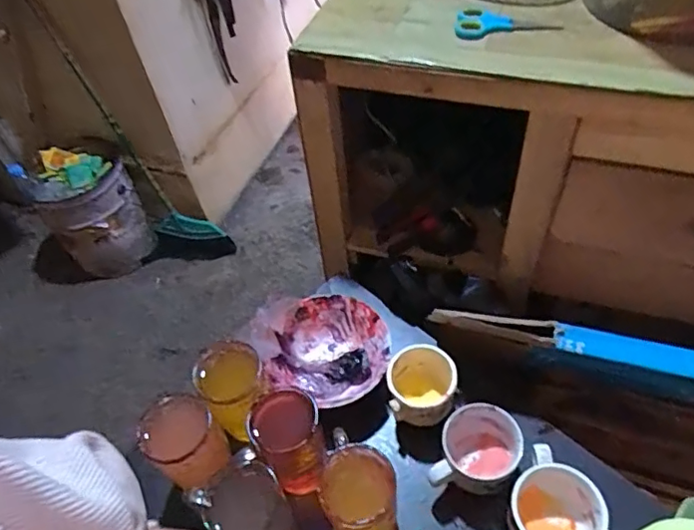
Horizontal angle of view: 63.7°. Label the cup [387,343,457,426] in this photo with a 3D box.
[{"bbox_3d":[0.087,0.144,0.658,0.070,0.075,0.084,5,51,14],"label":"cup"}]

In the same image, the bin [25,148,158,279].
[{"bbox_3d":[-0.793,-0.161,1.771,0.274,0.333,0.271,-24,50,-11],"label":"bin"}]

